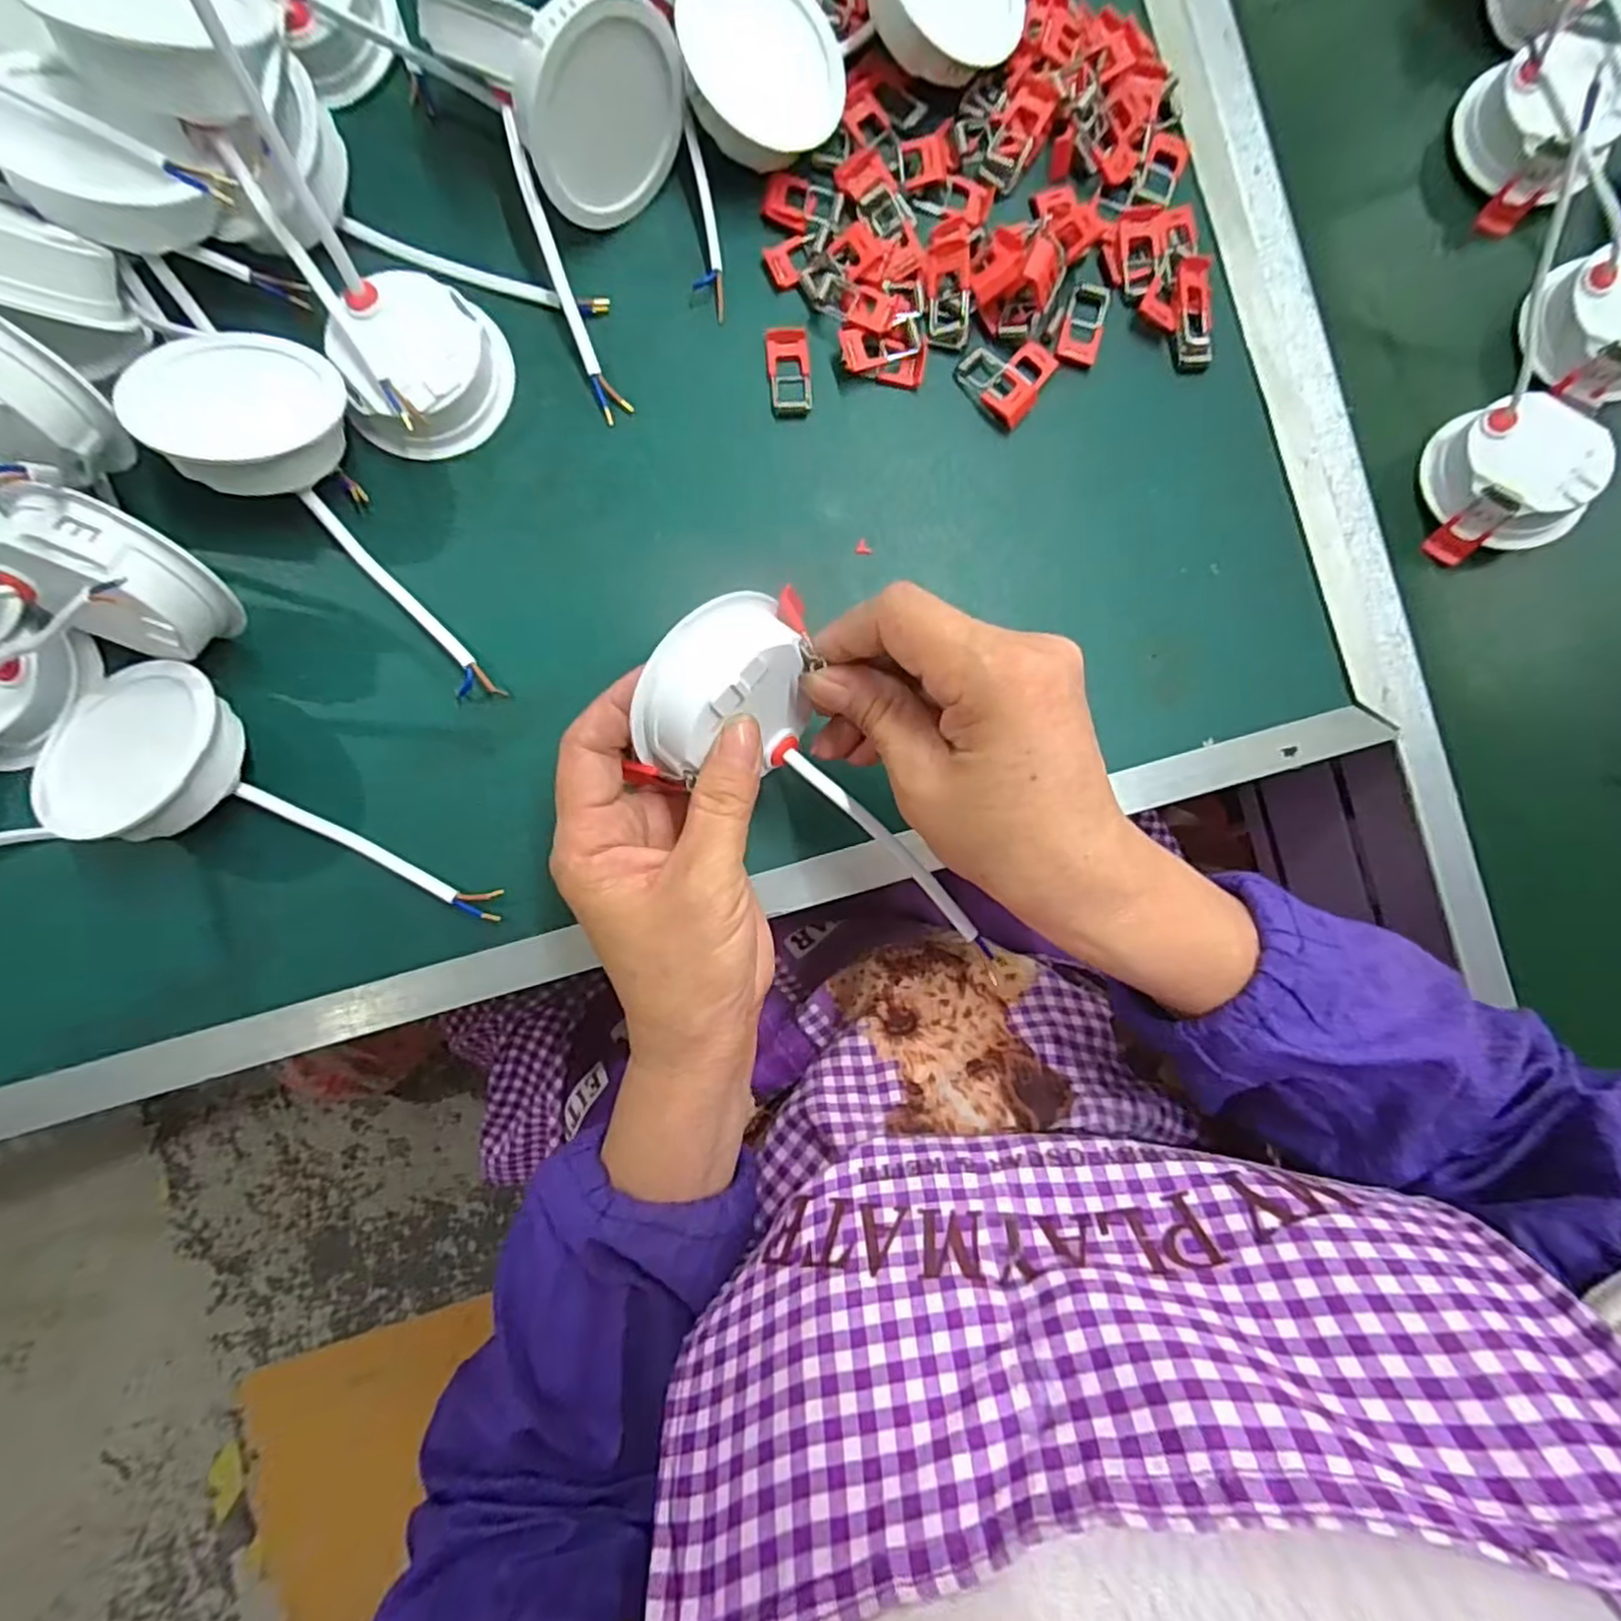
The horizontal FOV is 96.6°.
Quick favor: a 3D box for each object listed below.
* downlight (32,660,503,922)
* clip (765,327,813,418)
[{"bbox_3d":[-0.205,0.002,0.284,0.168,0.039,0.070,27,87,-16],"label":"downlight"},{"bbox_3d":[-0.009,-0.194,0.319,0.020,0.004,0.038,-6,88,-4],"label":"clip"}]

